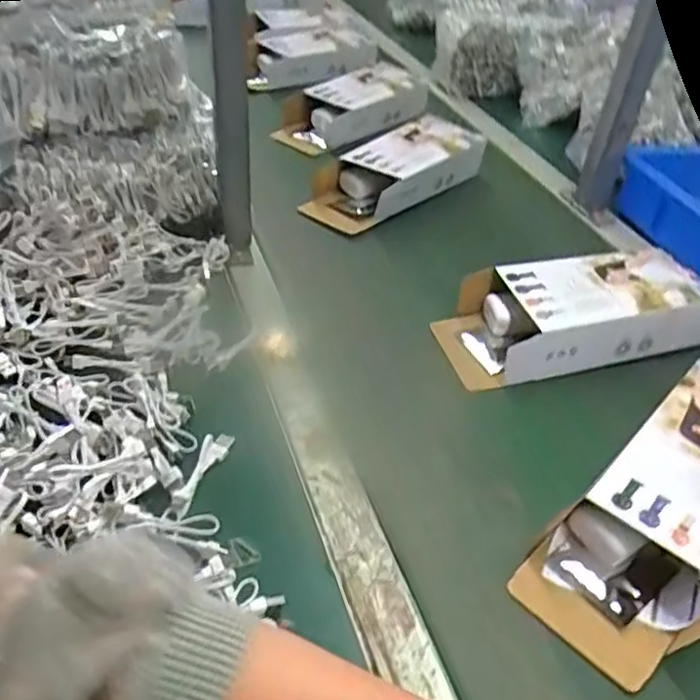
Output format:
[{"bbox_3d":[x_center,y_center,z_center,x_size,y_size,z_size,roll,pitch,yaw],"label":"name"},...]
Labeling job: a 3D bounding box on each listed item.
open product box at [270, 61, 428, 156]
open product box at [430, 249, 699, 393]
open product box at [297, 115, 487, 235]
[{"bbox_3d":[-0.005,-0.371,0.968,0.250,0.065,0.114,-33,51,-28],"label":"open product box"},{"bbox_3d":[0.211,-0.037,0.605,0.249,0.051,0.111,-10,44,-8],"label":"open product box"},{"bbox_3d":[0.061,-0.224,0.806,0.263,0.061,0.097,-34,52,-29],"label":"open product box"}]

